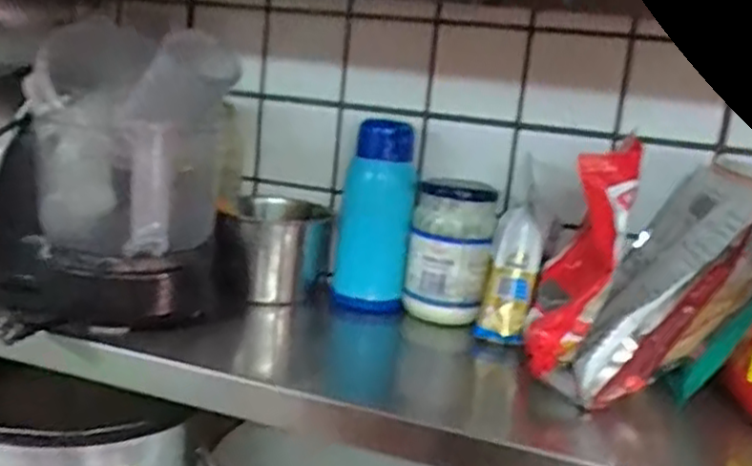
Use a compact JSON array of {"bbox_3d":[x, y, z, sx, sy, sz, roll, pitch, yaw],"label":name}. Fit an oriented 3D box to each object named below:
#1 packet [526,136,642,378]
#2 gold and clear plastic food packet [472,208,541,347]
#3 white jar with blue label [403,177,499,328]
[{"bbox_3d":[0.179,0.024,0.634,0.063,0.194,0.098,8,12,12],"label":"packet"},{"bbox_3d":[0.129,0.044,0.701,0.051,0.124,0.034,8,12,12],"label":"gold and clear plastic food packet"},{"bbox_3d":[0.078,0.018,0.757,0.083,0.140,0.067,7,12,7],"label":"white jar with blue label"}]

